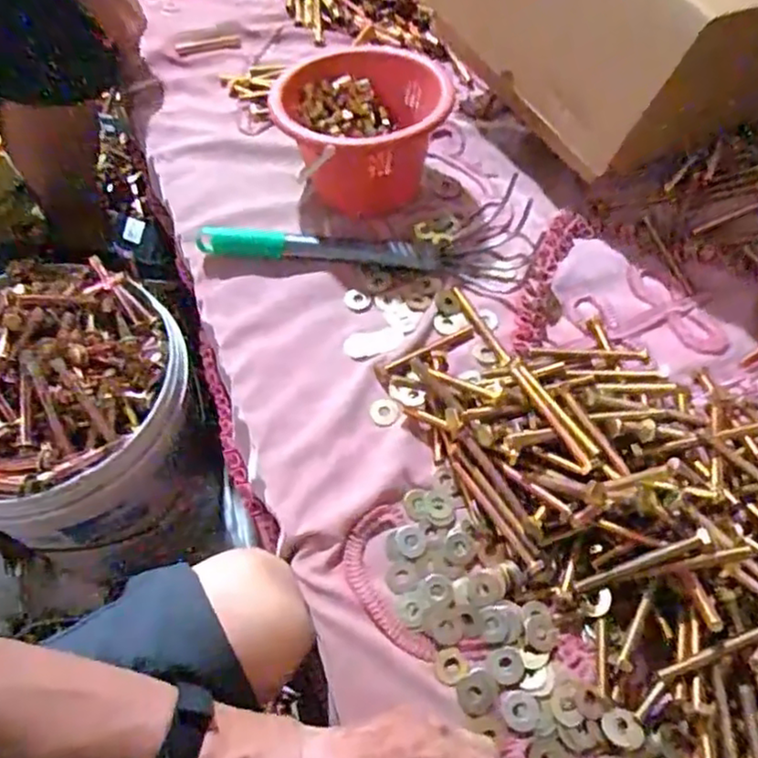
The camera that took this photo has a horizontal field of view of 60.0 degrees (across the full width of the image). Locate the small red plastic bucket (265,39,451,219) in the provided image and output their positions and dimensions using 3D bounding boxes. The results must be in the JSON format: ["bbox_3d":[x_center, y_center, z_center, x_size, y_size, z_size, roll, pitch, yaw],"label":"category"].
[{"bbox_3d":[-0.018,-0.261,0.688,0.163,0.118,0.163,0,59,0],"label":"small red plastic bucket"}]

